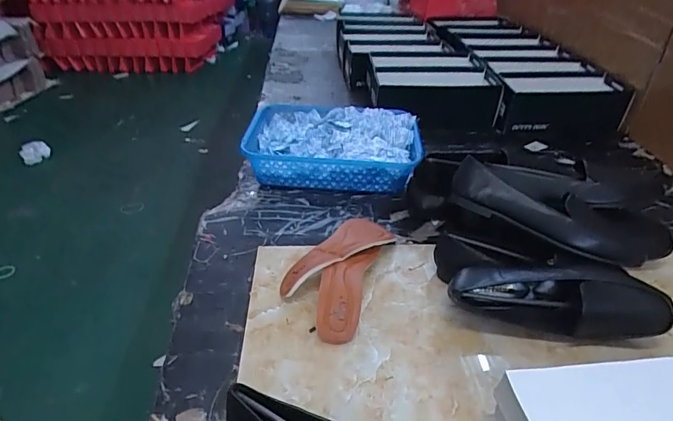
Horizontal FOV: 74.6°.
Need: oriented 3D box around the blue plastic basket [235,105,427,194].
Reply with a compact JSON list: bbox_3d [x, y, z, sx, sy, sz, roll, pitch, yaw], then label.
[{"bbox_3d":[-0.005,-0.131,0.862,0.316,0.082,0.221,4,35,4],"label":"blue plastic basket"}]

